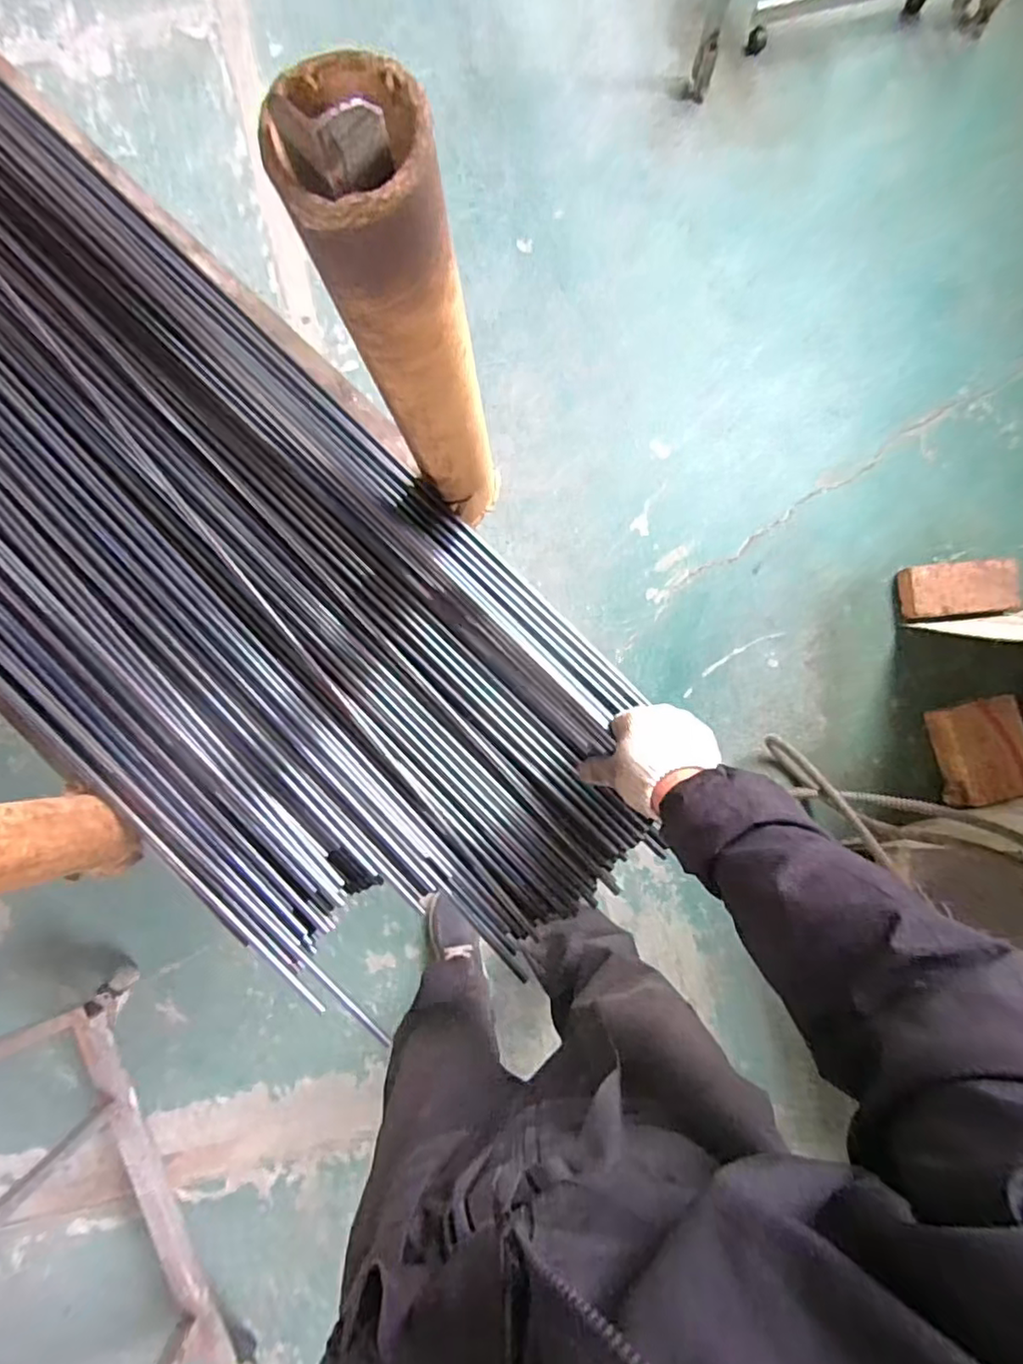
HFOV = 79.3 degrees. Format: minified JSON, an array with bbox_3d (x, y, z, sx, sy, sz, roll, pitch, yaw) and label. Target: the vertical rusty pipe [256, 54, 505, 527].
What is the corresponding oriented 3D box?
[{"bbox_3d":[-0.074,-0.256,0.525,0.095,0.446,0.076,-12,85,-1],"label":"vertical rusty pipe"}]

